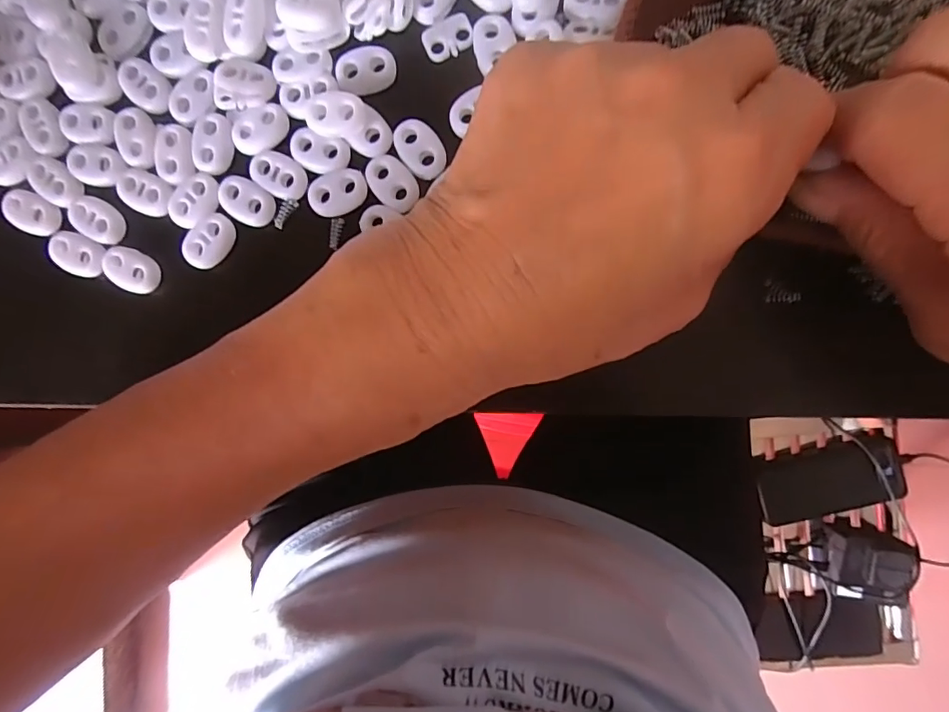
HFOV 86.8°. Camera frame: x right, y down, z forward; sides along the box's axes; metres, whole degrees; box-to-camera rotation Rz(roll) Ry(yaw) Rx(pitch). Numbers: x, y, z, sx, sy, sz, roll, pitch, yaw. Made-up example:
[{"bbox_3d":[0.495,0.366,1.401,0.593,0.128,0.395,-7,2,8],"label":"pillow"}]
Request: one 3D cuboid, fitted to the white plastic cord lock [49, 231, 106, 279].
[{"bbox_3d":[-0.156,-0.040,0.196,0.023,0.004,0.015,22,95,4],"label":"white plastic cord lock"}]

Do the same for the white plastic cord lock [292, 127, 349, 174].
[{"bbox_3d":[-0.058,-0.076,0.188,0.021,0.005,0.013,17,94,4],"label":"white plastic cord lock"}]

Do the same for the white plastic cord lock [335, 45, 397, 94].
[{"bbox_3d":[-0.040,-0.106,0.186,0.022,0.005,0.015,-2,93,5],"label":"white plastic cord lock"}]

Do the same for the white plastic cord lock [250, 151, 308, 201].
[{"bbox_3d":[-0.075,-0.069,0.188,0.021,0.004,0.015,33,95,3],"label":"white plastic cord lock"}]

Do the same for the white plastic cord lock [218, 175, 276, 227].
[{"bbox_3d":[-0.087,-0.059,0.190,0.022,0.004,0.015,28,95,3],"label":"white plastic cord lock"}]

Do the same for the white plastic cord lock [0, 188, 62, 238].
[{"bbox_3d":[-0.176,-0.057,0.199,0.022,0.006,0.015,22,95,4],"label":"white plastic cord lock"}]

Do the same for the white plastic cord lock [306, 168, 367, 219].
[{"bbox_3d":[-0.052,-0.061,0.187,0.023,0.004,0.015,-19,91,6],"label":"white plastic cord lock"}]

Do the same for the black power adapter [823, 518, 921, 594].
[{"bbox_3d":[0.448,0.230,0.572,0.080,0.054,0.066,10,94,5],"label":"black power adapter"}]

